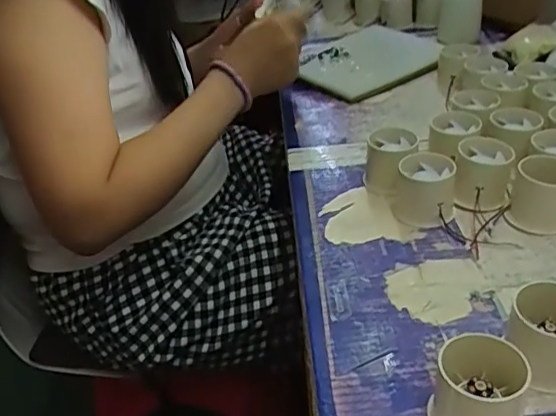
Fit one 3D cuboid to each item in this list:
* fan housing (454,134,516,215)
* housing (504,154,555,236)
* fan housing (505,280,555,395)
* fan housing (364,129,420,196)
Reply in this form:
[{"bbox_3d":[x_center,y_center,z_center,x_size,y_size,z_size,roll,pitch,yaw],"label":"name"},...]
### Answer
[{"bbox_3d":[0.194,-0.031,0.542,0.054,0.047,0.067,7,37,20],"label":"fan housing"},{"bbox_3d":[0.232,-0.013,0.497,0.050,0.055,0.048,13,39,27],"label":"housing"},{"bbox_3d":[0.176,0.082,0.367,0.050,0.048,0.051,13,39,27],"label":"fan housing"},{"bbox_3d":[0.114,-0.047,0.575,0.049,0.053,0.053,6,36,20],"label":"fan housing"}]

